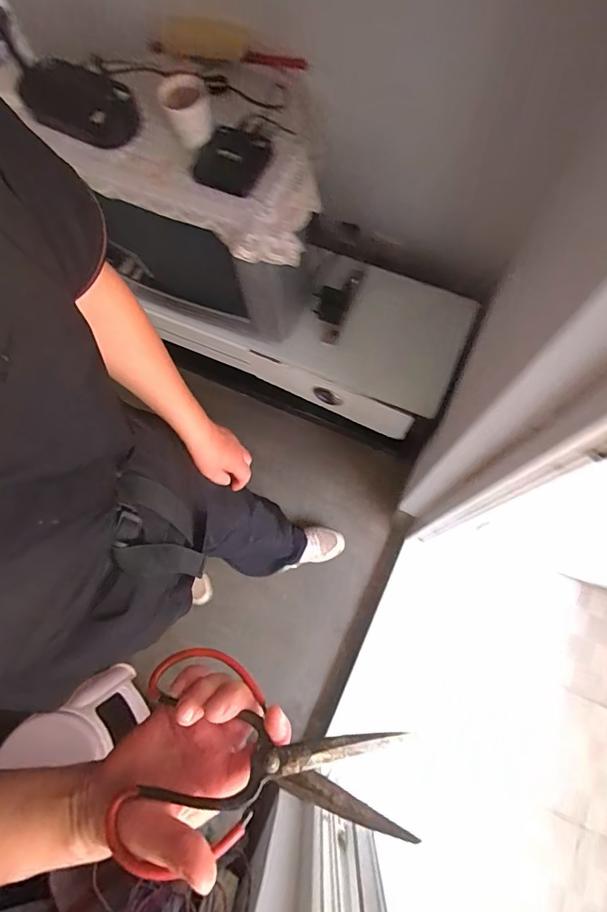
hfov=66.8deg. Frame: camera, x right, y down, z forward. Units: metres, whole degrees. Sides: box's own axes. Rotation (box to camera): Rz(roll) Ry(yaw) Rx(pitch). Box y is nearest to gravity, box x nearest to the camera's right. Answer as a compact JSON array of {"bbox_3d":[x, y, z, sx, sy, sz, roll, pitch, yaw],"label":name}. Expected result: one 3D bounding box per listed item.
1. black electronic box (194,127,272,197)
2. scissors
[{"bbox_3d":[-0.113,-0.482,0.752,0.108,0.019,0.108,25,76,9],"label":"black electronic box"},{"bbox_3d":[-0.024,0.202,0.319,0.179,0.034,0.129,-3,62,3],"label":"scissors"}]

